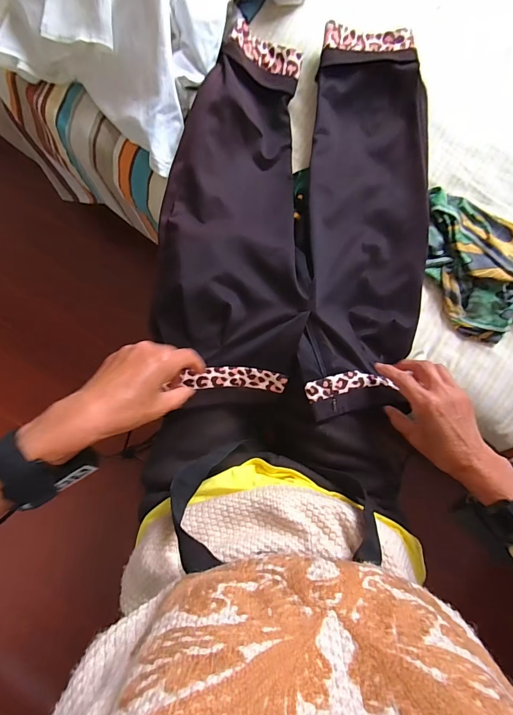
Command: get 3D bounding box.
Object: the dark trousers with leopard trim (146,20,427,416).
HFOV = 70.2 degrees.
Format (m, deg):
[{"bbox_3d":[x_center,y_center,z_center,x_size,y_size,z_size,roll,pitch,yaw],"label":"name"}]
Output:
[{"bbox_3d":[0.057,-0.201,0.504,0.369,0.103,0.533,2,88,1],"label":"dark trousers with leopard trim"}]

